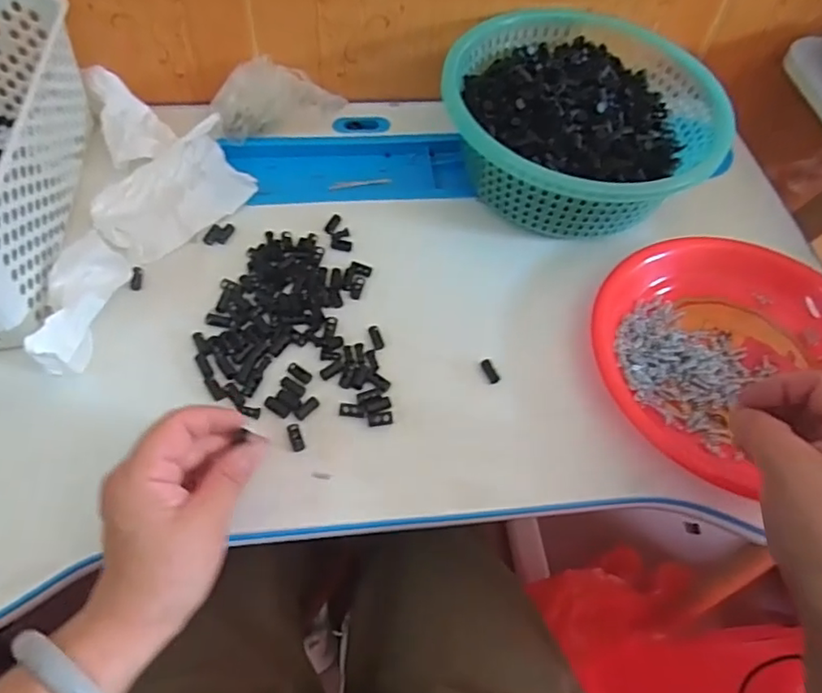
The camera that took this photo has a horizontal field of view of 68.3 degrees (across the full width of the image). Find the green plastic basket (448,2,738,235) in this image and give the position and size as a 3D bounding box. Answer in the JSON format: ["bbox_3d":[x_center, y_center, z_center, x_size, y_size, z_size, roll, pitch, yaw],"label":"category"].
[{"bbox_3d":[0.142,-0.198,0.536,0.223,0.080,0.221,2,57,-3],"label":"green plastic basket"}]

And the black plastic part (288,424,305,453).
[{"bbox_3d":[-0.077,0.061,0.407,0.008,0.004,0.020,-16,60,-14],"label":"black plastic part"}]

